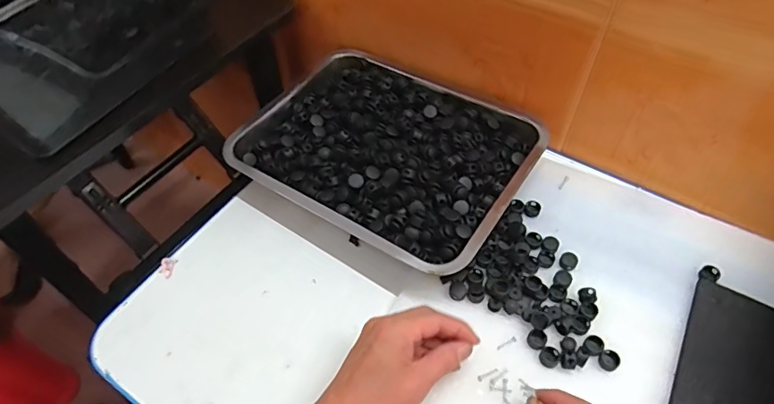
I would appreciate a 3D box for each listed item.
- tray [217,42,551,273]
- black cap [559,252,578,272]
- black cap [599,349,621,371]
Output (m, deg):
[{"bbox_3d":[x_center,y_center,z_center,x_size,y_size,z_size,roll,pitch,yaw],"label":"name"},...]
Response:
[{"bbox_3d":[0.001,-0.066,0.583,0.316,0.052,0.250,29,59,21],"label":"tray"},{"bbox_3d":[0.183,0.060,0.506,0.017,0.005,0.019,27,58,20],"label":"black cap"},{"bbox_3d":[0.196,0.140,0.443,0.017,0.004,0.017,-1,53,1],"label":"black cap"}]

